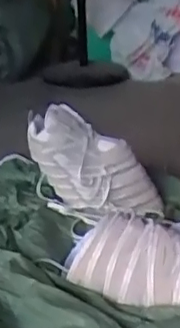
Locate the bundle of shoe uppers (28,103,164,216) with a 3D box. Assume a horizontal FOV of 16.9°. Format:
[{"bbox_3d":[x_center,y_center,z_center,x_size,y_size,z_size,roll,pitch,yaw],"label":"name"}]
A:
[{"bbox_3d":[0.007,0.018,1.318,0.327,0.174,0.118,34,11,-20],"label":"bundle of shoe uppers"}]

